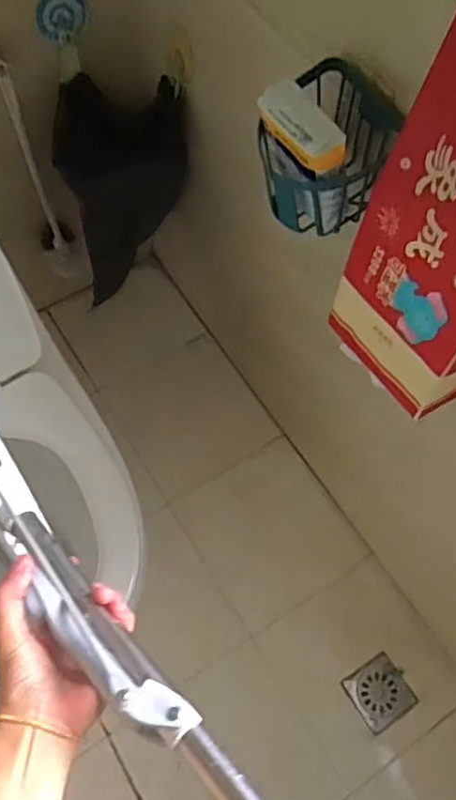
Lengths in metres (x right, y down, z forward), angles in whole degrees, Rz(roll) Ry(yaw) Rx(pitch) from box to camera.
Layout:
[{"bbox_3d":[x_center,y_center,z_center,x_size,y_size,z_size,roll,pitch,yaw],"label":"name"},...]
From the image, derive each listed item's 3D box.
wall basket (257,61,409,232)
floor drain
[{"bbox_3d":[0.099,-0.258,0.686,0.120,0.114,0.107,-40,71,-20],"label":"wall basket"},{"bbox_3d":[0.279,0.534,1.195,0.102,0.012,0.106,-31,68,-16],"label":"floor drain"}]

